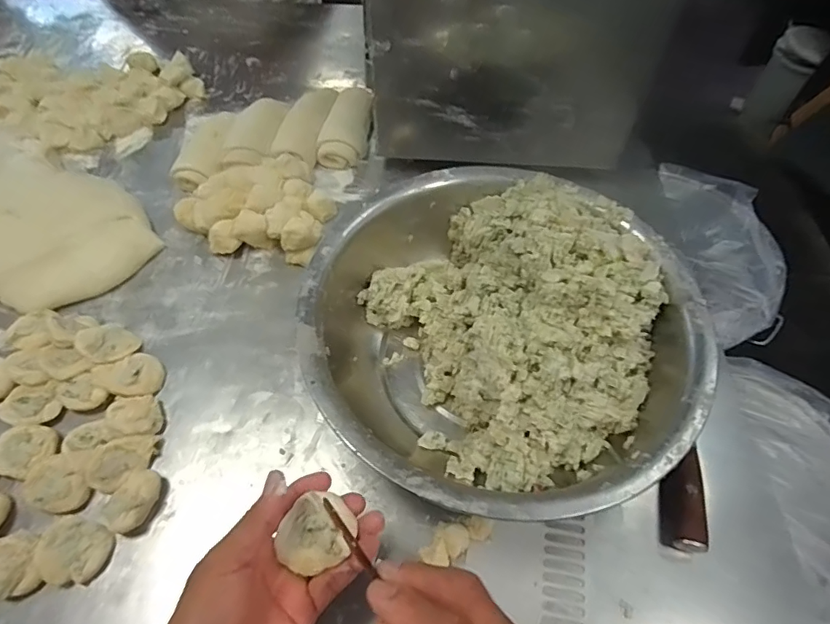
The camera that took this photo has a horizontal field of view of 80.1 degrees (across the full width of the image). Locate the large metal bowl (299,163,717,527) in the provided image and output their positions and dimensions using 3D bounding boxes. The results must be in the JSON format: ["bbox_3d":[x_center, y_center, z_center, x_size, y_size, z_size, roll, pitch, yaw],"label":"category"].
[{"bbox_3d":[0.082,0.022,0.527,0.369,0.139,0.376,2,55,-2],"label":"large metal bowl"}]

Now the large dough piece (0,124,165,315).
[{"bbox_3d":[-0.552,-0.123,0.645,0.394,0.063,0.263,22,56,11],"label":"large dough piece"}]

